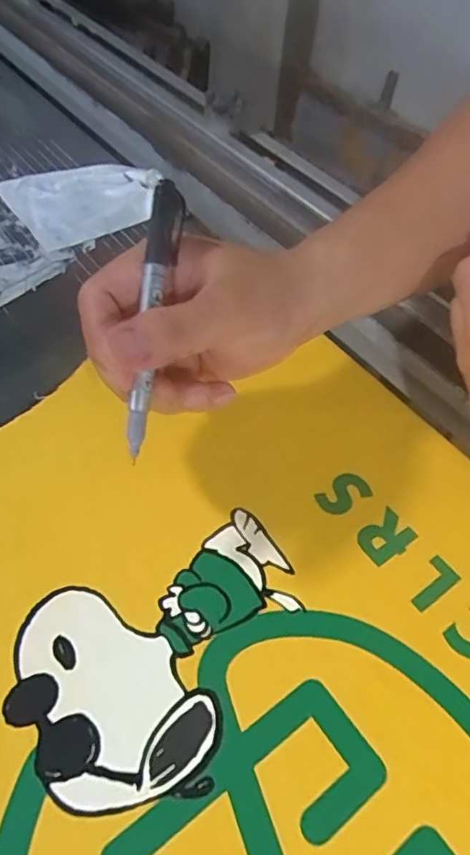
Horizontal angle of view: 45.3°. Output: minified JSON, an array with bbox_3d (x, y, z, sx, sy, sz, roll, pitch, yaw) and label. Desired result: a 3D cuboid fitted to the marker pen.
[{"bbox_3d":[-0.037,-0.049,0.255,0.014,0.014,0.125,6,86,-1],"label":"marker pen"}]

